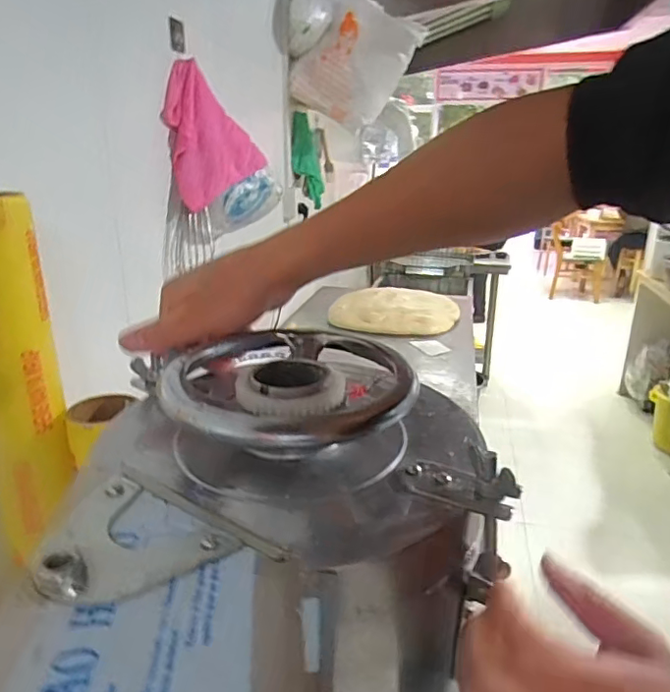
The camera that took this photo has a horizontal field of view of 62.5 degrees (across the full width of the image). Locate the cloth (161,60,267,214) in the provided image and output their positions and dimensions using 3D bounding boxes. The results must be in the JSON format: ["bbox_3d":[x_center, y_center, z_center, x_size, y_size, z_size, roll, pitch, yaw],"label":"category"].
[{"bbox_3d":[-0.263,-0.389,1.041,0.186,0.225,0.040,-45,36,-14],"label":"cloth"}]

